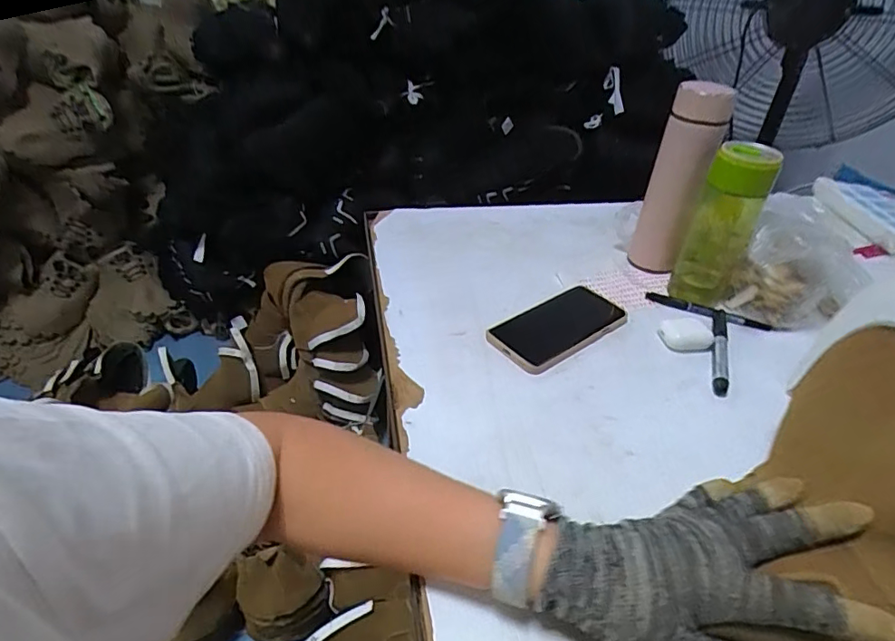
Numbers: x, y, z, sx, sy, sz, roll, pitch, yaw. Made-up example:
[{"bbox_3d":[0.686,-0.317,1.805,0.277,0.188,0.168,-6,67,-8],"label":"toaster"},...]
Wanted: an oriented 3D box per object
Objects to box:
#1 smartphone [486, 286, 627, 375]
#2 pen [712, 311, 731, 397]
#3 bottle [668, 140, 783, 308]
[{"bbox_3d":[0.124,0.006,0.587,0.161,0.009,0.082,-25,46,-32],"label":"smartphone"},{"bbox_3d":[0.294,0.031,0.567,0.016,0.012,0.136,15,39,14],"label":"pen"},{"bbox_3d":[0.320,-0.108,0.610,0.067,0.189,0.057,21,41,22],"label":"bottle"}]

